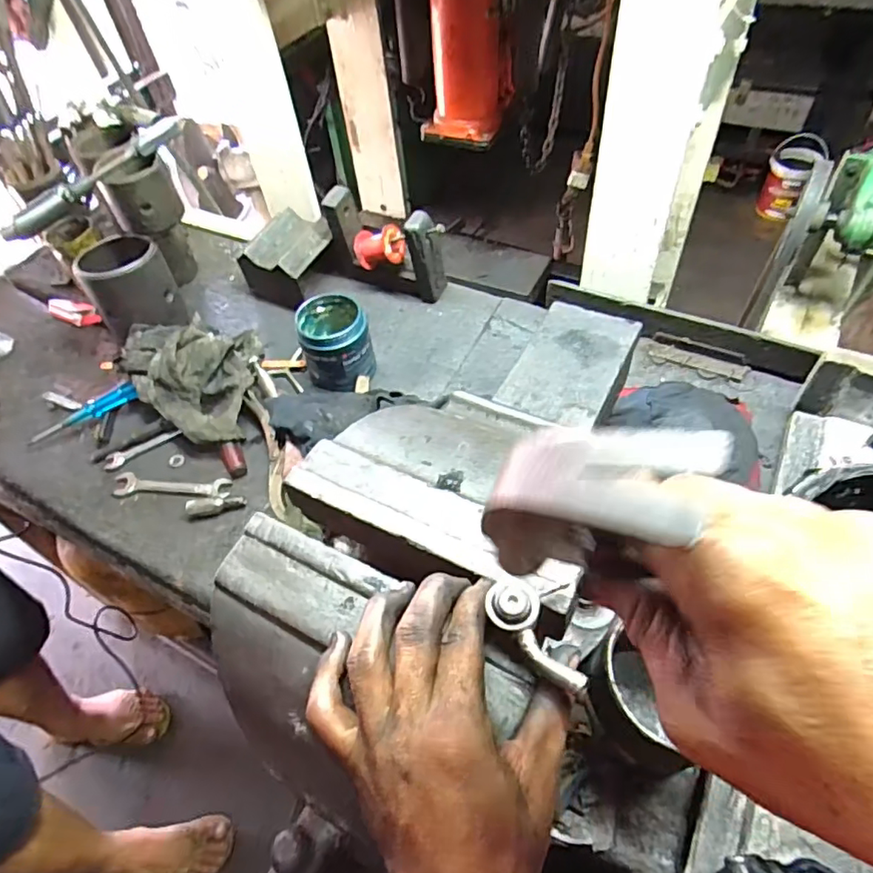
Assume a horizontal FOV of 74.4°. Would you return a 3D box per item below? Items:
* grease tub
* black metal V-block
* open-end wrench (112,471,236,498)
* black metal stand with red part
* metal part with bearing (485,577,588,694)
[{"bbox_3d":[-0.132,-0.124,0.764,0.093,0.087,0.096,-3,53,4],"label":"grease tub"},{"bbox_3d":[-0.224,-0.272,0.887,0.113,0.087,0.113,22,58,20],"label":"black metal V-block"},{"bbox_3d":[-0.329,0.063,0.717,0.157,0.013,0.035,4,54,8],"label":"open-end wrench"},{"bbox_3d":[-0.076,-0.273,0.844,0.179,0.144,0.057,21,58,20],"label":"black metal stand with red part"},{"bbox_3d":[0.049,0.099,0.287,0.025,0.010,0.063,-25,58,-13],"label":"metal part with bearing"}]

